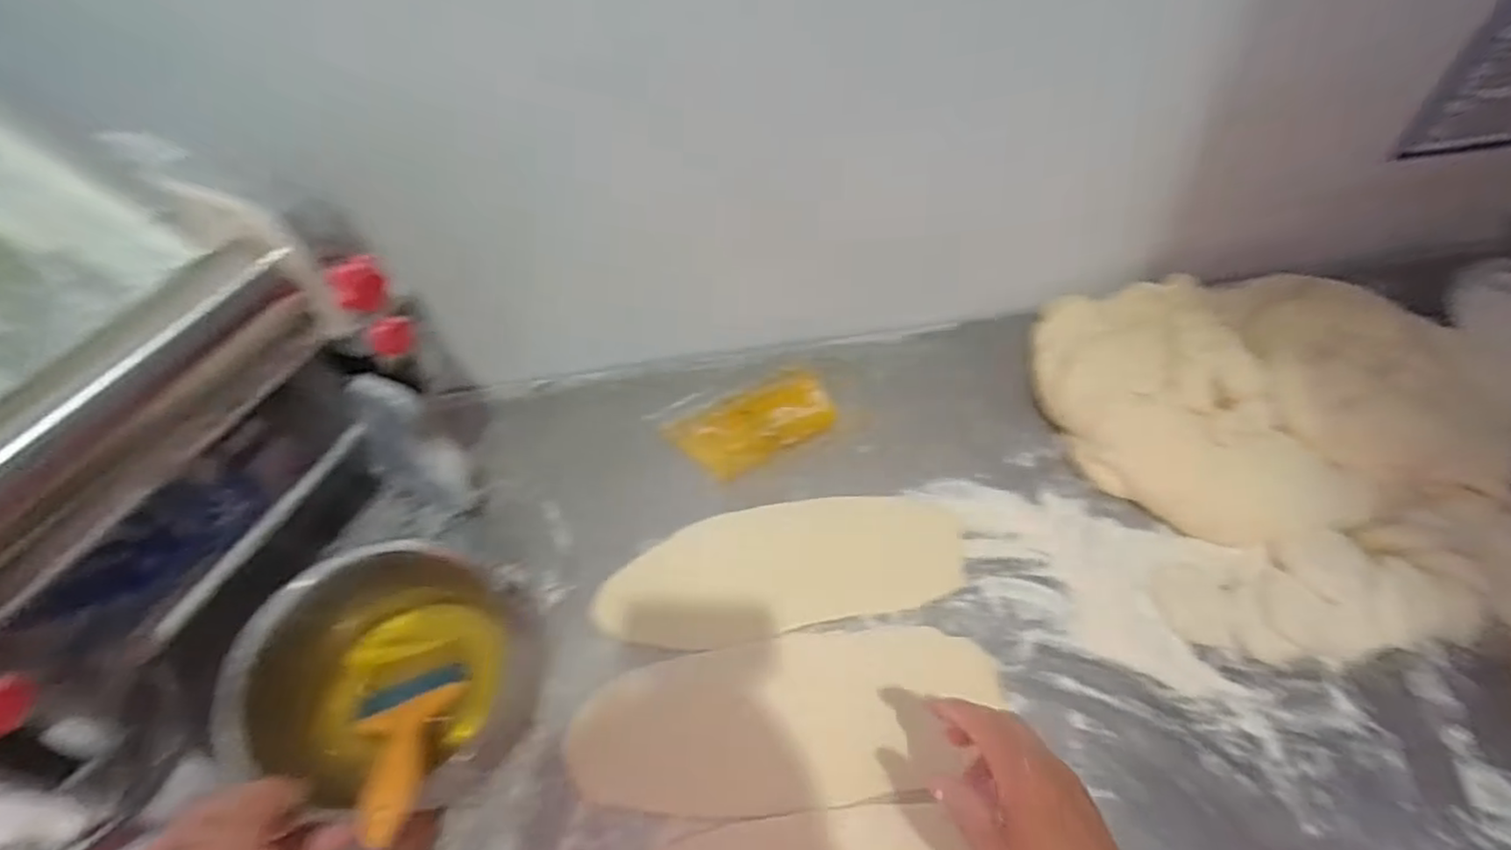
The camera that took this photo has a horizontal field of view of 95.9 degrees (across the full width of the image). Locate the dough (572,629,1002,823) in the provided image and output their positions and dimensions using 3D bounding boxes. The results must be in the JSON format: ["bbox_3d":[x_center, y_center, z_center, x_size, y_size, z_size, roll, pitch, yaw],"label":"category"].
[{"bbox_3d":[0.027,0.239,0.559,0.341,0.016,0.132,-6,52,-4],"label":"dough"}]

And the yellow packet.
[{"bbox_3d":[0.000,-0.003,0.741,0.171,0.013,0.094,-24,55,-17],"label":"yellow packet"}]

